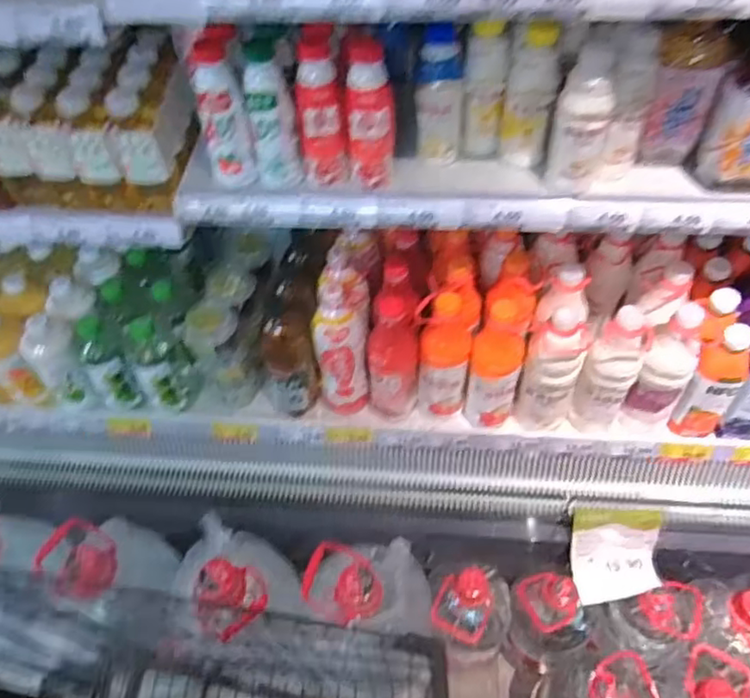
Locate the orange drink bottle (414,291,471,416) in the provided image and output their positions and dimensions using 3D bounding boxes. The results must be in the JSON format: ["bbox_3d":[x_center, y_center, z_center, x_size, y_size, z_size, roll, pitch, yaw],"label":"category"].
[{"bbox_3d":[0.122,0.012,1.127,0.091,0.251,0.101,4,53,7],"label":"orange drink bottle"}]

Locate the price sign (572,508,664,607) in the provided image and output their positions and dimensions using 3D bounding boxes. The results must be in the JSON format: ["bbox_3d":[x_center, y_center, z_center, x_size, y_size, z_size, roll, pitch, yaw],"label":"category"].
[{"bbox_3d":[0.424,0.363,1.110,0.144,0.014,0.169,-3,96,11],"label":"price sign"}]

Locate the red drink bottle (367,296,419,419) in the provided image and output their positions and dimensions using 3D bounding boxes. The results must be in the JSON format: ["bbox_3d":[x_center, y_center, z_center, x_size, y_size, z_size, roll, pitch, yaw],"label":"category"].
[{"bbox_3d":[0.033,0.018,1.131,0.088,0.263,0.078,1,53,4],"label":"red drink bottle"}]

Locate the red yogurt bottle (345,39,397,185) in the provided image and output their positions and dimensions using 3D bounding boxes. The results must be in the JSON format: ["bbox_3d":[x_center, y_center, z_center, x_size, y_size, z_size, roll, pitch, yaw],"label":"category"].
[{"bbox_3d":[-0.007,-0.315,0.857,0.063,0.179,0.067,-7,53,-1],"label":"red yogurt bottle"}]

